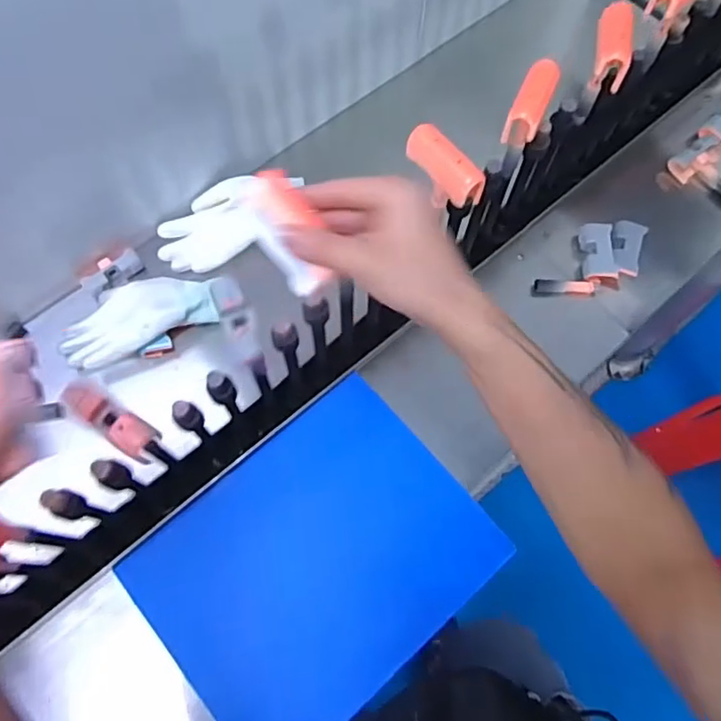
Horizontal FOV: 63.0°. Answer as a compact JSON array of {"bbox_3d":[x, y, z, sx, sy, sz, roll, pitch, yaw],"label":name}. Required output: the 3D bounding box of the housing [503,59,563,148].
[{"bbox_3d":[0.158,-0.236,0.545,0.029,0.030,0.089,23,71,6],"label":"housing"}]

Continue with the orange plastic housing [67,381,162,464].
[{"bbox_3d":[-0.177,0.043,0.423,0.075,0.019,0.024,34,72,10],"label":"orange plastic housing"}]

